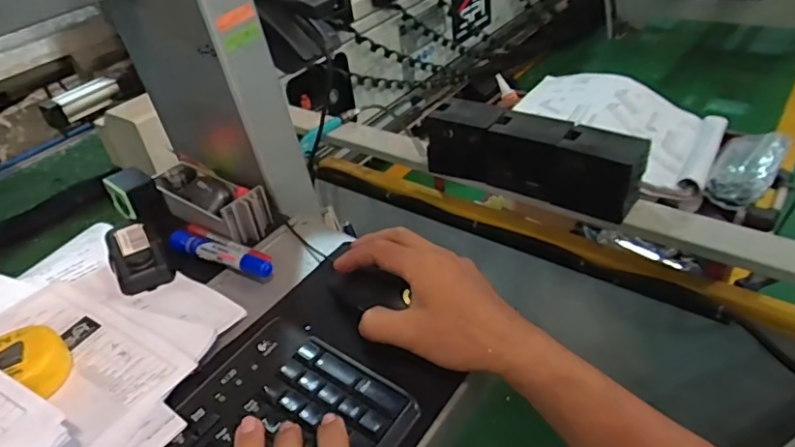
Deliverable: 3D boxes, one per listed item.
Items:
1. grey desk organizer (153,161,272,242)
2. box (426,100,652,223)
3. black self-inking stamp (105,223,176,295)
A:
[{"bbox_3d":[-0.207,-0.028,0.605,0.153,0.045,0.058,21,46,33],"label":"grey desk organizer"},{"bbox_3d":[0.248,-0.133,1.056,0.418,0.134,0.105,23,47,34],"label":"box"},{"bbox_3d":[-0.256,0.030,0.541,0.049,0.024,0.099,-28,42,-24],"label":"black self-inking stamp"}]

